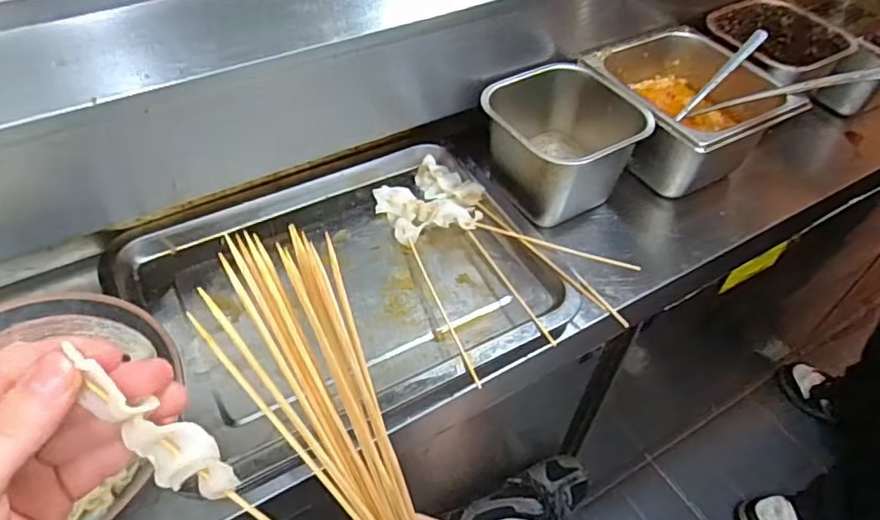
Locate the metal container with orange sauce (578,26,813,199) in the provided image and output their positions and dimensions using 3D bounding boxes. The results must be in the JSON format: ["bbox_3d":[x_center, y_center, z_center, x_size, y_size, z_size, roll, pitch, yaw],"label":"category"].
[{"bbox_3d":[0.248,-0.153,0.641,0.167,0.089,0.176,-27,57,-25],"label":"metal container with orange sauce"}]

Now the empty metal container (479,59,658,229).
[{"bbox_3d":[0.106,-0.114,0.605,0.127,0.102,0.141,-26,57,-24],"label":"empty metal container"}]

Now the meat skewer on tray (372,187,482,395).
[{"bbox_3d":[-0.009,0.015,0.531,0.033,0.027,0.226,-14,53,-17],"label":"meat skewer on tray"}]

